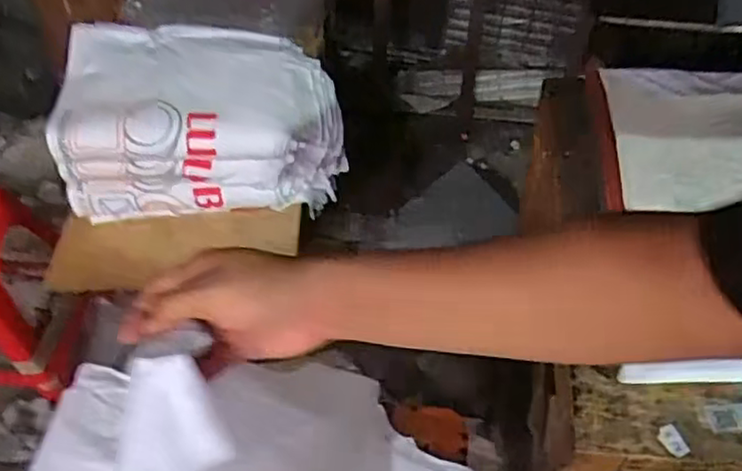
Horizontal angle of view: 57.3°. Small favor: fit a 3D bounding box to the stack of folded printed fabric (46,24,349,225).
[{"bbox_3d":[-0.271,-0.202,1.145,0.439,0.218,0.260,-2,51,2],"label":"stack of folded printed fabric"}]

